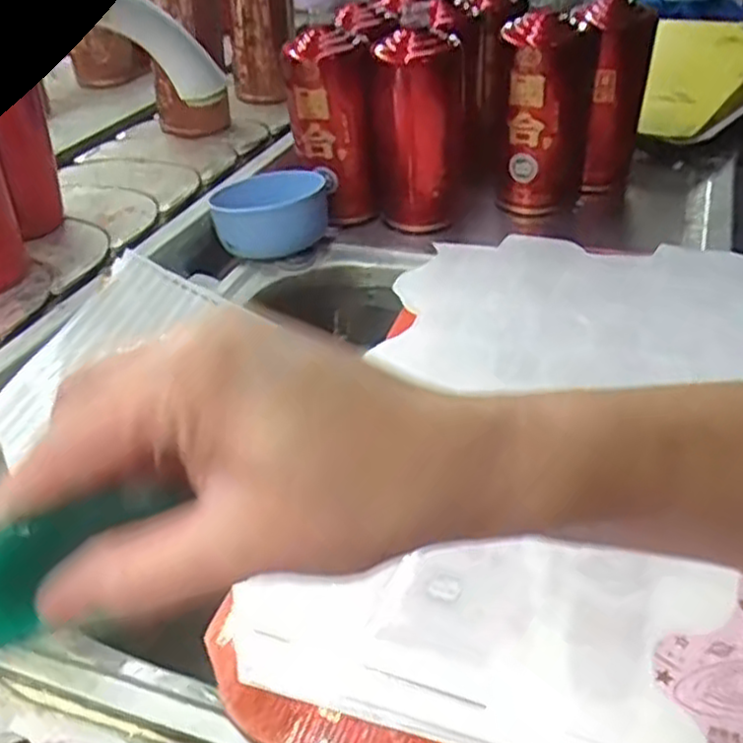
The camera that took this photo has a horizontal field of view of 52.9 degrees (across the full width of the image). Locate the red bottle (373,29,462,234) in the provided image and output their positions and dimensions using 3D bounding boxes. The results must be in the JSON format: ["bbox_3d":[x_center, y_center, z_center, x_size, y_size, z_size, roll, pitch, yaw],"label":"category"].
[{"bbox_3d":[0.050,-0.228,0.703,0.077,0.176,0.082,15,42,18],"label":"red bottle"}]

